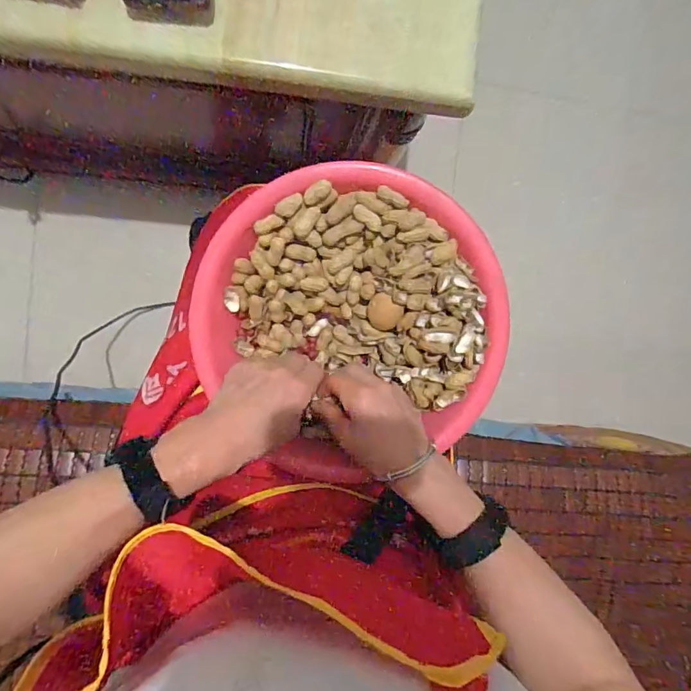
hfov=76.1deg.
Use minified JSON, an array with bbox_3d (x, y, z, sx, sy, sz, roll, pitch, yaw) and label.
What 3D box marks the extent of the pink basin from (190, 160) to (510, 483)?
[{"bbox_3d":[0.003,-0.025,0.403,0.258,0.077,0.261,-1,99,-4],"label":"pink basin"}]

